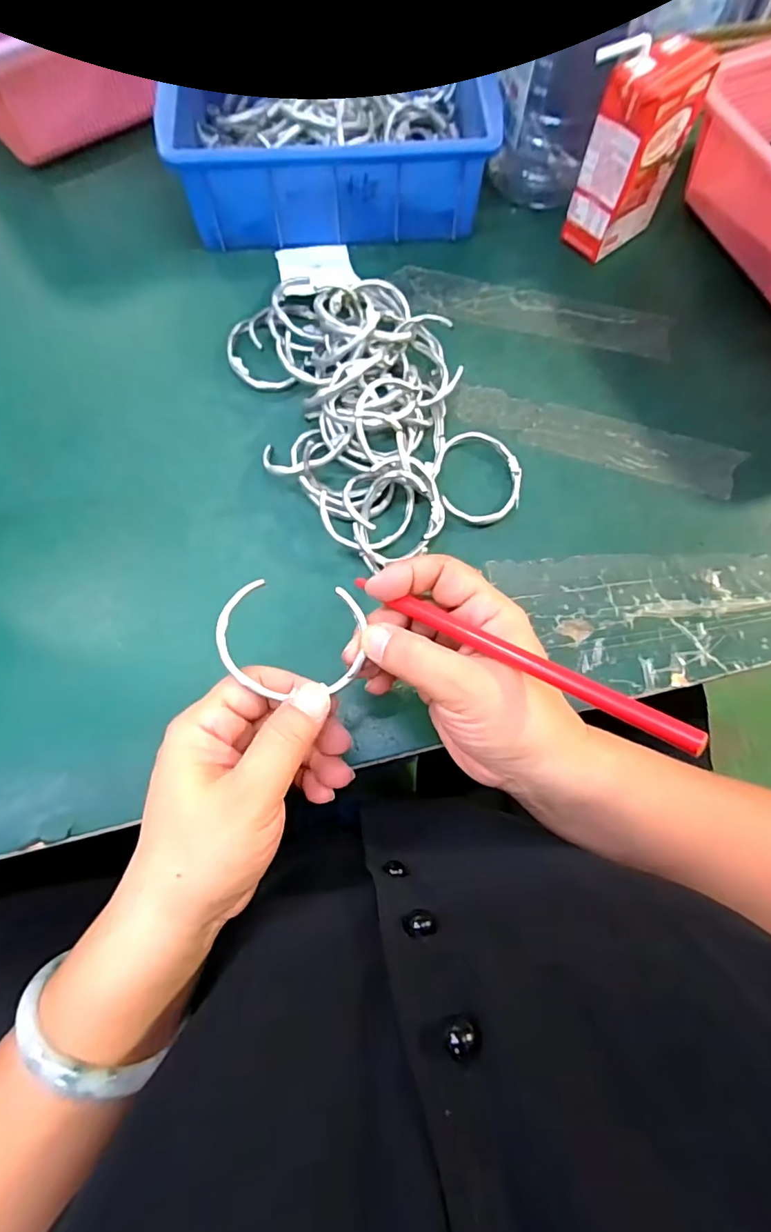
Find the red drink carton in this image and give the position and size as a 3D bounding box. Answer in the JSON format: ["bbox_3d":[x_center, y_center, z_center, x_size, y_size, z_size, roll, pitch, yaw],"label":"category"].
[{"bbox_3d":[0.179,-0.336,0.381,0.070,0.113,0.047,-35,76,-12],"label":"red drink carton"}]

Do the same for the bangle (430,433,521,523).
[{"bbox_3d":[0.062,-0.094,0.351,0.058,0.007,0.064,-31,81,-12],"label":"bangle"}]

